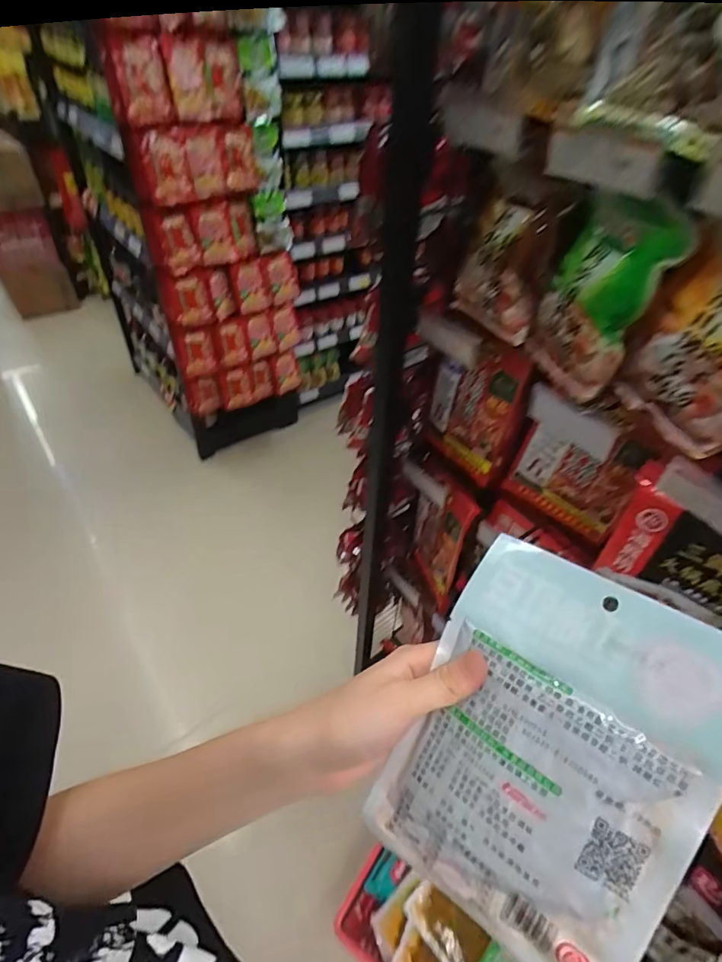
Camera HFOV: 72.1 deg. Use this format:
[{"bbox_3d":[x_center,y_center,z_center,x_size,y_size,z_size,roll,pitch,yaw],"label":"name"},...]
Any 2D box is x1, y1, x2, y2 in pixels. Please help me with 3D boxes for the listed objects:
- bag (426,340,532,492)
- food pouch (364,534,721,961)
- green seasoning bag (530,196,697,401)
[{"bbox_3d":[0.171,-0.107,0.740,0.129,0.204,0.042,35,52,28],"label":"bag"},{"bbox_3d":[0.092,0.141,0.257,0.139,0.189,0.014,26,4,35],"label":"food pouch"},{"bbox_3d":[0.254,-0.195,0.530,0.049,0.191,0.113,-12,46,-15],"label":"green seasoning bag"}]

